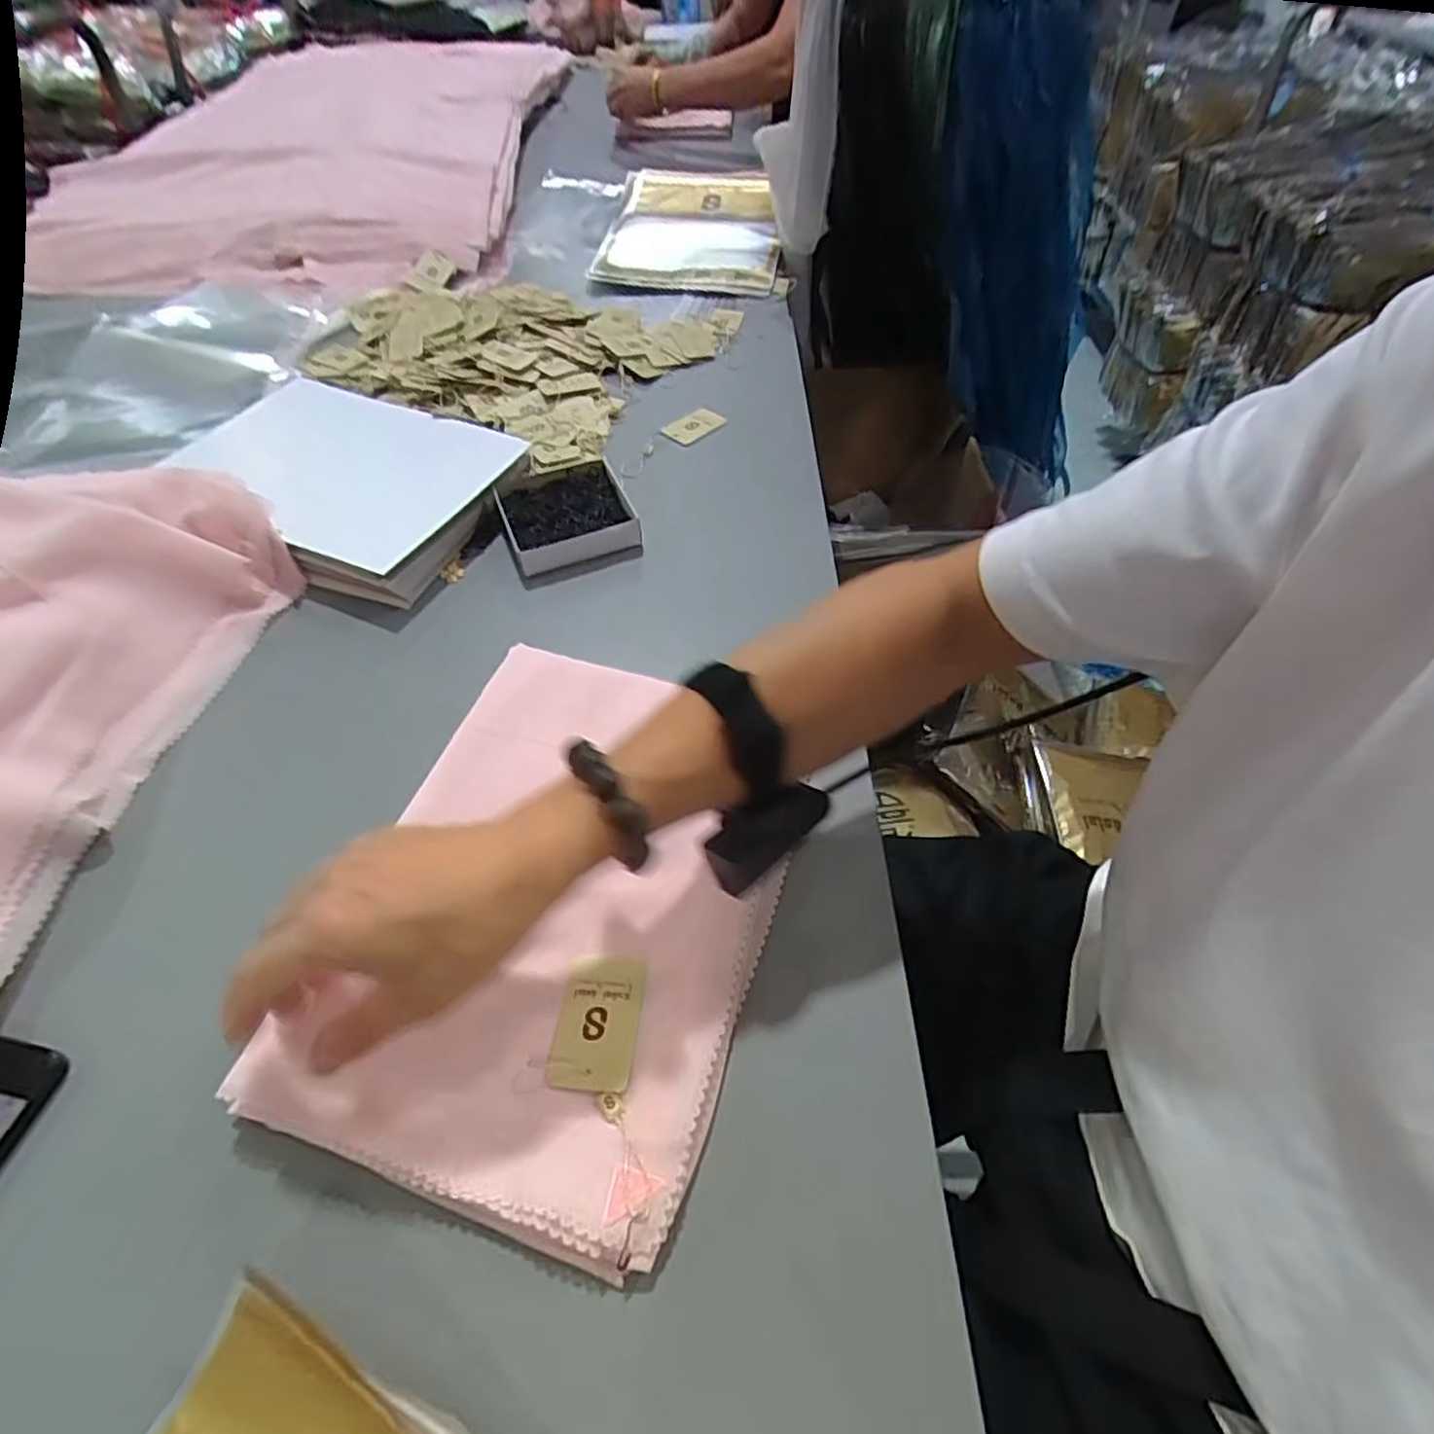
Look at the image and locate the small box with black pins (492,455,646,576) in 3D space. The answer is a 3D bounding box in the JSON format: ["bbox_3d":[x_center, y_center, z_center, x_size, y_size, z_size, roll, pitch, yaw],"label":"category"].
[{"bbox_3d":[-0.131,-0.180,0.601,0.104,0.026,0.112,-18,55,-13],"label":"small box with black pins"}]

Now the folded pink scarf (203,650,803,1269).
[{"bbox_3d":[-0.080,0.092,0.391,0.215,0.037,0.305,15,54,11],"label":"folded pink scarf"}]

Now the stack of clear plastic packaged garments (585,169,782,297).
[{"bbox_3d":[-0.031,-0.698,0.983,0.238,0.051,0.366,5,53,4],"label":"stack of clear plastic packaged garments"}]

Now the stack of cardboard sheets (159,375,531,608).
[{"bbox_3d":[-0.331,-0.211,0.615,0.279,0.037,0.198,20,55,14],"label":"stack of cardboard sheets"}]

